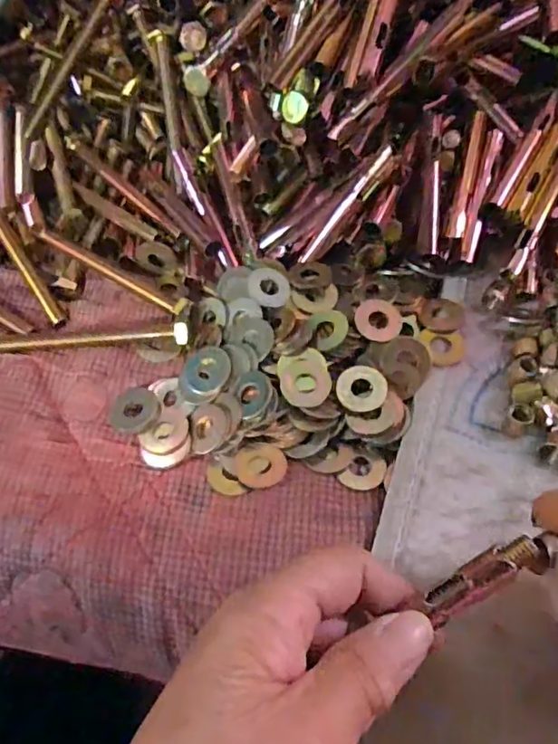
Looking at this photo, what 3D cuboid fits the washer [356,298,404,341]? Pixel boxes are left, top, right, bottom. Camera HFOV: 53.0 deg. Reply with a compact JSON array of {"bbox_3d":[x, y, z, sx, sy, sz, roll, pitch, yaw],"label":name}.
[{"bbox_3d":[0.052,-0.028,0.292,0.025,0.004,0.025,0,59,0],"label":"washer"}]

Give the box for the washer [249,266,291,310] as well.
[{"bbox_3d":[-0.005,-0.046,0.302,0.023,0.004,0.022,5,75,-17],"label":"washer"}]

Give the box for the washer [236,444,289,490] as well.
[{"bbox_3d":[-0.009,0.044,0.265,0.024,0.004,0.022,-1,59,1],"label":"washer"}]

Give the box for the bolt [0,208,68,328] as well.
[{"bbox_3d":[-0.150,-0.069,0.323,0.010,0.010,0.104,-31,76,-16],"label":"bolt"}]

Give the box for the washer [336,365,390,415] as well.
[{"bbox_3d":[0.041,0.008,0.275,0.024,0.004,0.023,0,76,1],"label":"washer"}]

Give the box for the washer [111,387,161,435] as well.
[{"bbox_3d":[-0.072,0.019,0.280,0.024,0.004,0.025,-1,59,1],"label":"washer"}]

